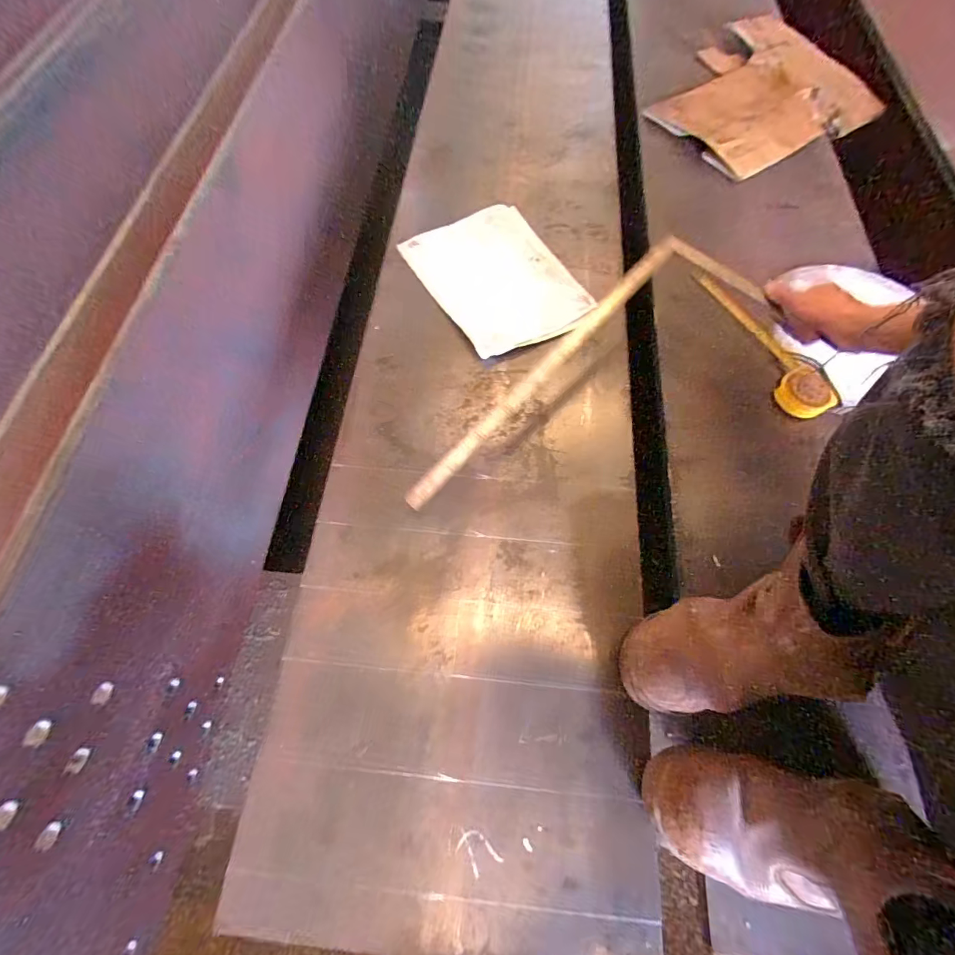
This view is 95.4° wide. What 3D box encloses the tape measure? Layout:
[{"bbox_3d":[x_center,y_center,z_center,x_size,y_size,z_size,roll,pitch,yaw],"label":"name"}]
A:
[{"bbox_3d":[0.432,-0.209,0.651,0.095,0.030,0.270,-17,68,-8],"label":"tape measure"}]

